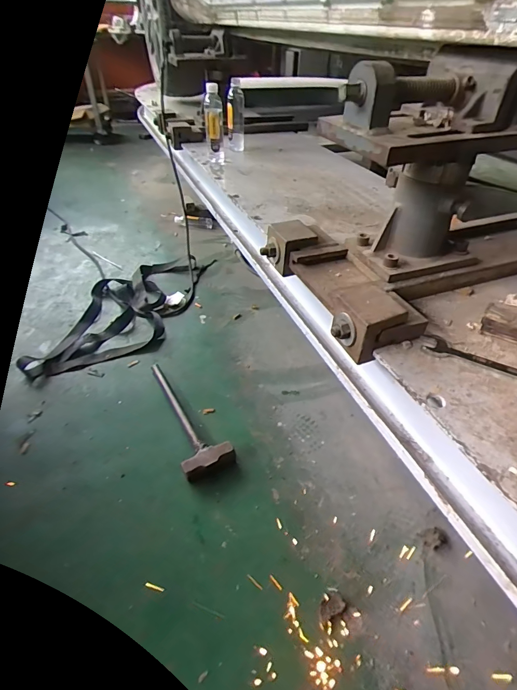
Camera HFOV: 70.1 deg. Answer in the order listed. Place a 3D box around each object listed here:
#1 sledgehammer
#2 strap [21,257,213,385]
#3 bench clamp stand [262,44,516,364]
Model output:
[{"bbox_3d":[-0.216,0.185,1.123,0.141,0.054,0.486,-16,44,-19],"label":"sledgehammer"},{"bbox_3d":[-0.551,-0.169,1.634,0.506,0.074,0.954,9,42,9],"label":"strap"},{"bbox_3d":[0.302,-0.280,0.633,0.542,0.312,0.347,-20,46,-23],"label":"bench clamp stand"}]

